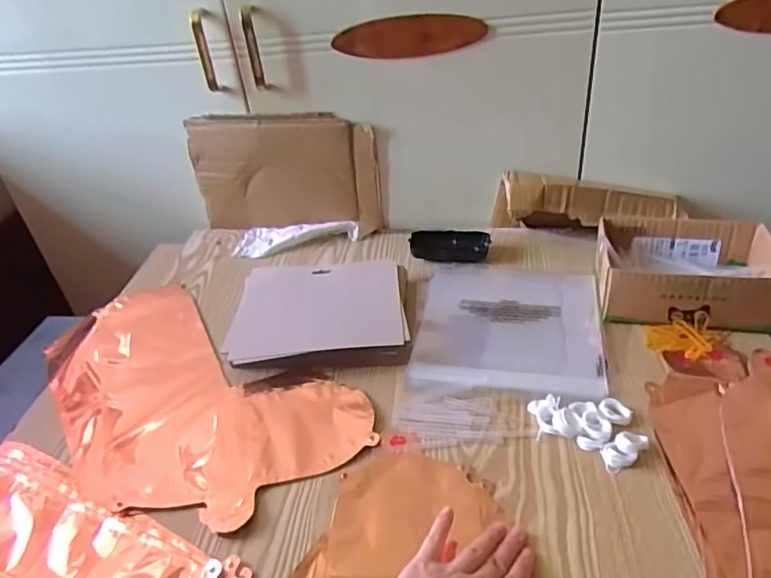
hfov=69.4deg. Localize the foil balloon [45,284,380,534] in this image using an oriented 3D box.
[{"bbox_3d":[-0.228,0.107,0.613,0.232,0.021,0.415,-30,42,-32],"label":"foil balloon"}]

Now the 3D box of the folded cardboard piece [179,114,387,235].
[{"bbox_3d":[-0.149,-0.166,0.826,0.276,0.171,0.023,2,35,10],"label":"folded cardboard piece"}]

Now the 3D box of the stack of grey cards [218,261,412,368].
[{"bbox_3d":[-0.079,0.025,0.672,0.196,0.030,0.154,-4,34,0],"label":"stack of grey cards"}]

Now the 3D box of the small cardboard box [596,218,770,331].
[{"bbox_3d":[0.341,-0.022,0.640,0.180,0.060,0.140,4,35,12],"label":"small cardboard box"}]

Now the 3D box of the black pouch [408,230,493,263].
[{"bbox_3d":[0.091,-0.062,0.782,0.108,0.026,0.044,2,35,9],"label":"black pouch"}]

